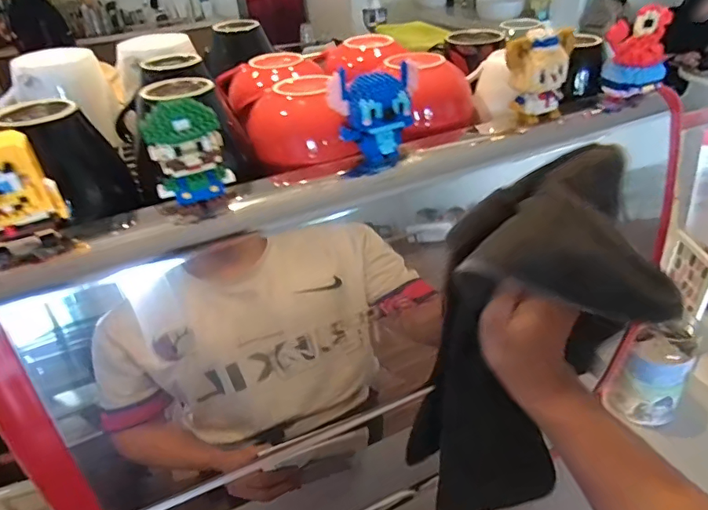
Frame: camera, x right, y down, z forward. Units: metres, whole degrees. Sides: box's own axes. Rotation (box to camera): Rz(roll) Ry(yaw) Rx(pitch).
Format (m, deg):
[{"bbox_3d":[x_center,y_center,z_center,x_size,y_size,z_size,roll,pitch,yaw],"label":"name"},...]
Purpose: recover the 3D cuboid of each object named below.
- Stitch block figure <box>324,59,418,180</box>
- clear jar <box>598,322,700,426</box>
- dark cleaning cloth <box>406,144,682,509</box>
[{"bbox_3d":[0.014,-0.087,0.322,0.053,0.069,0.035,0,34,8],"label":"Stitch block figure"},{"bbox_3d":[0.443,0.172,0.721,0.084,0.125,0.093,23,42,36],"label":"clear jar"},{"bbox_3d":[0.125,0.090,0.393,0.128,0.327,0.114,-4,31,-20],"label":"dark cleaning cloth"}]

